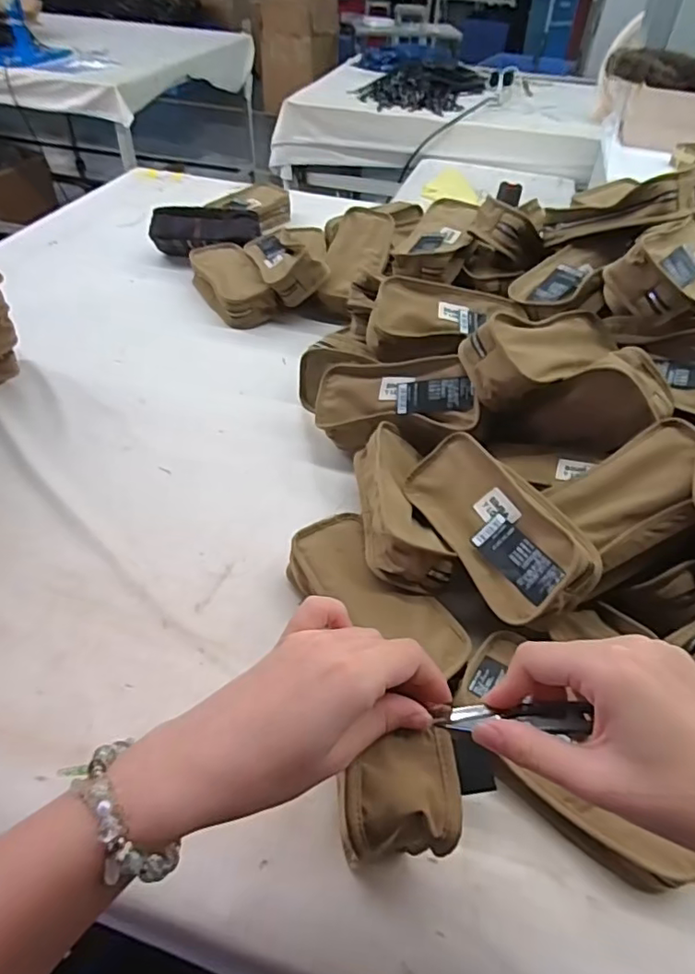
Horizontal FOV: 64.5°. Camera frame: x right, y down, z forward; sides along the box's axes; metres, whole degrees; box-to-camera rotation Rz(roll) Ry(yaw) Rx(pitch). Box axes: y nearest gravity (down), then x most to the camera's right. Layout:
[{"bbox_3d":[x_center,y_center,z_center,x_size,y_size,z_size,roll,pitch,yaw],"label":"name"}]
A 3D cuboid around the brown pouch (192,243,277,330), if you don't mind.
[{"bbox_3d":[-0.191,-0.330,0.891,0.087,0.056,0.185,-21,52,-21],"label":"brown pouch"}]

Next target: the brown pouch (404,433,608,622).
[{"bbox_3d":[0.131,0.030,0.495,0.096,0.050,0.193,-42,47,13],"label":"brown pouch"}]

